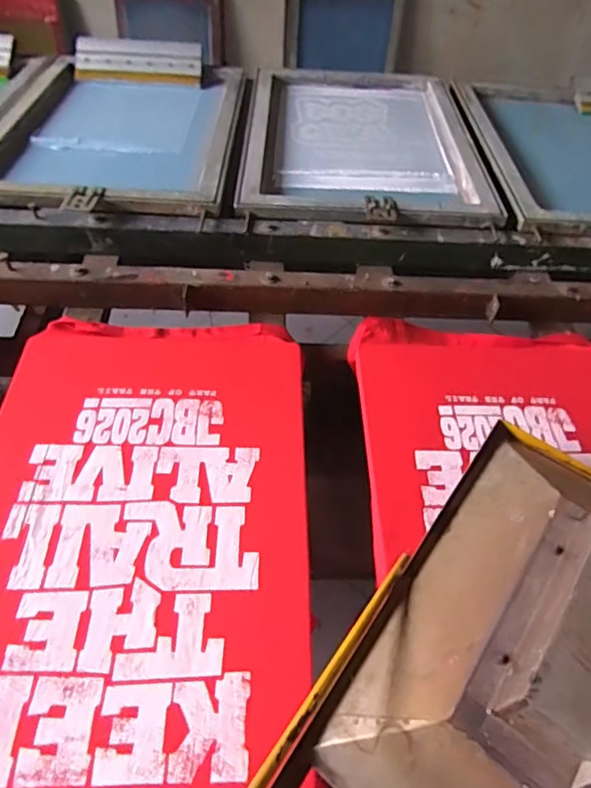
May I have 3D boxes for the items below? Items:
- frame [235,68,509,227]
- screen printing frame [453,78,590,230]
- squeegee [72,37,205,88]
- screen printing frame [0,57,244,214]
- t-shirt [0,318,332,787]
[{"bbox_3d":[0.140,-0.560,1.141,0.483,0.036,0.654,2,53,-1],"label":"frame"},{"bbox_3d":[0.643,-0.536,1.148,0.482,0.035,0.649,1,53,-2],"label":"screen printing frame"},{"bbox_3d":[-0.374,-0.802,1.280,0.293,0.043,0.146,-2,53,-4],"label":"squeegee"},{"bbox_3d":[-0.361,-0.563,1.110,0.474,0.054,0.644,2,53,-1],"label":"screen printing frame"},{"bbox_3d":[-0.184,0.151,0.630,0.405,0.037,0.637,-1,53,-3],"label":"t-shirt"}]

